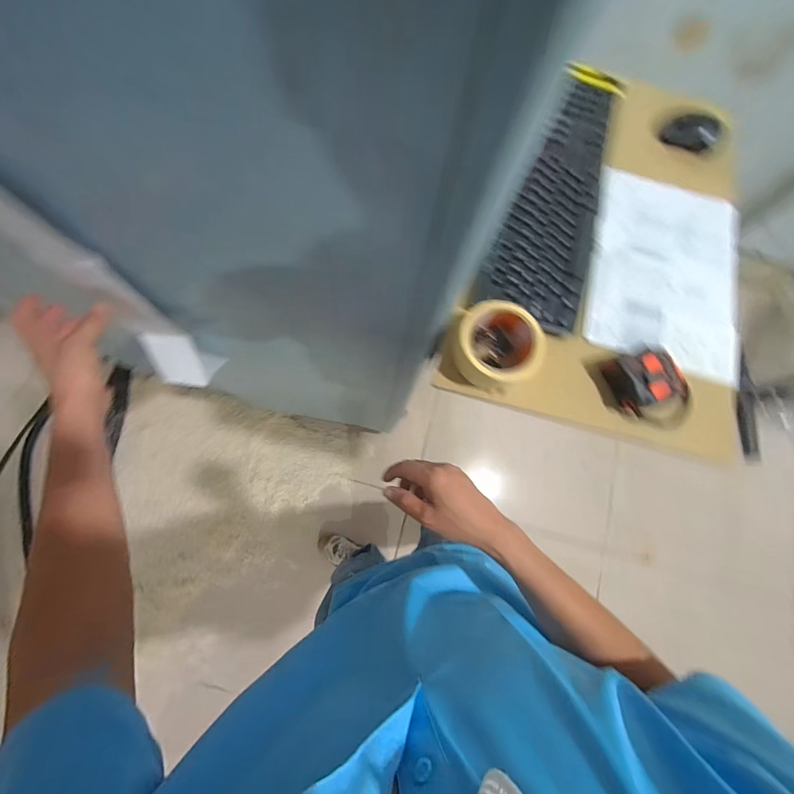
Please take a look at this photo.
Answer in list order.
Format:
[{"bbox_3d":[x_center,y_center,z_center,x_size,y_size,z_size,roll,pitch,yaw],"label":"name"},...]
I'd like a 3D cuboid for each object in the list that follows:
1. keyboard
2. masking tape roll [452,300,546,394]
[{"bbox_3d":[0.237,-0.280,0.510,0.131,0.018,0.403,24,76,2],"label":"keyboard"},{"bbox_3d":[0.121,-0.061,0.439,0.101,0.050,0.102,1,77,-4],"label":"masking tape roll"}]

